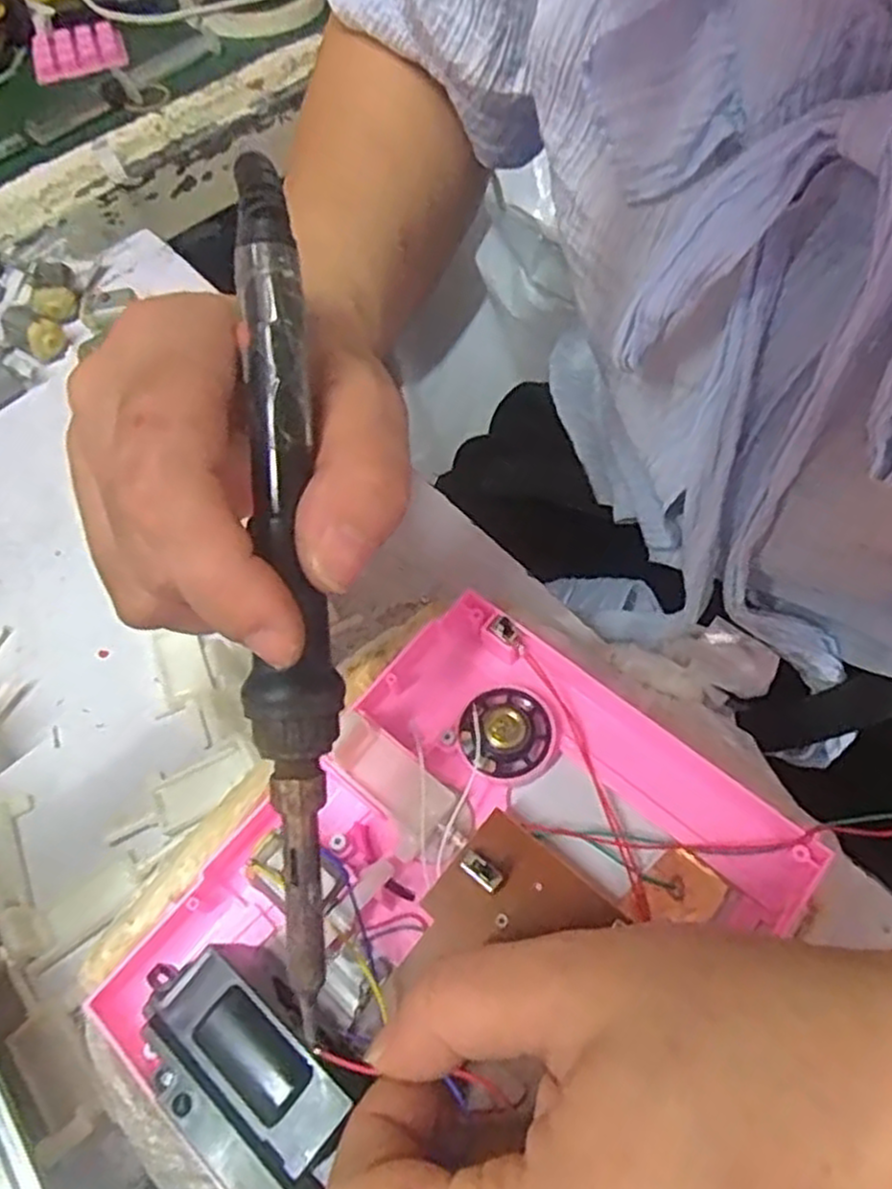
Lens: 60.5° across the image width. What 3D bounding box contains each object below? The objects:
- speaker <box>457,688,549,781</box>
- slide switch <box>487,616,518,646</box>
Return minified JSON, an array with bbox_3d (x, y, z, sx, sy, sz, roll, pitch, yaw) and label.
[{"bbox_3d":[0.018,0.041,0.235,0.027,0.012,0.029,-1,61,2],"label":"speaker"},{"bbox_3d":[0.018,0.010,0.241,0.011,0.006,0.007,31,67,19],"label":"slide switch"}]

